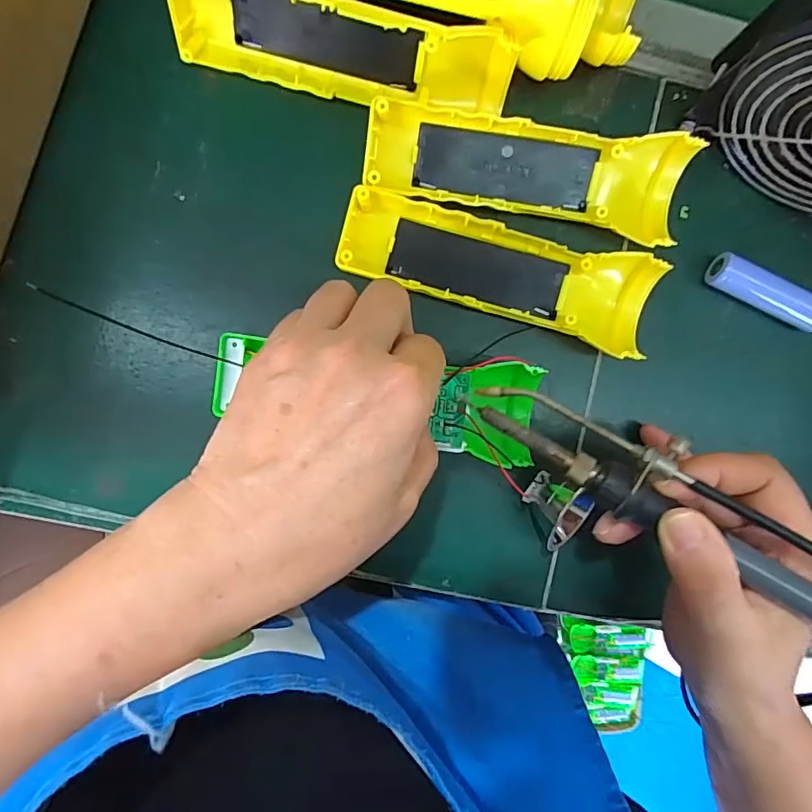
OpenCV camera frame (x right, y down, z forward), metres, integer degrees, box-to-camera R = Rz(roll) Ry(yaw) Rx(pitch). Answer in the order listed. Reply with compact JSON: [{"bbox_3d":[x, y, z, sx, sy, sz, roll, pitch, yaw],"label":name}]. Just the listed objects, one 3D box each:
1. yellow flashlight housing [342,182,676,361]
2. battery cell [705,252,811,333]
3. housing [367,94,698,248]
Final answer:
[{"bbox_3d":[0.050,-0.069,0.261,0.165,0.023,0.045,15,92,-5],"label":"yellow flashlight housing"},{"bbox_3d":[0.195,-0.060,0.274,0.066,0.018,0.015,25,91,-5],"label":"battery cell"},{"bbox_3d":[0.062,-0.121,0.256,0.162,0.028,0.044,11,93,-4],"label":"housing"}]

